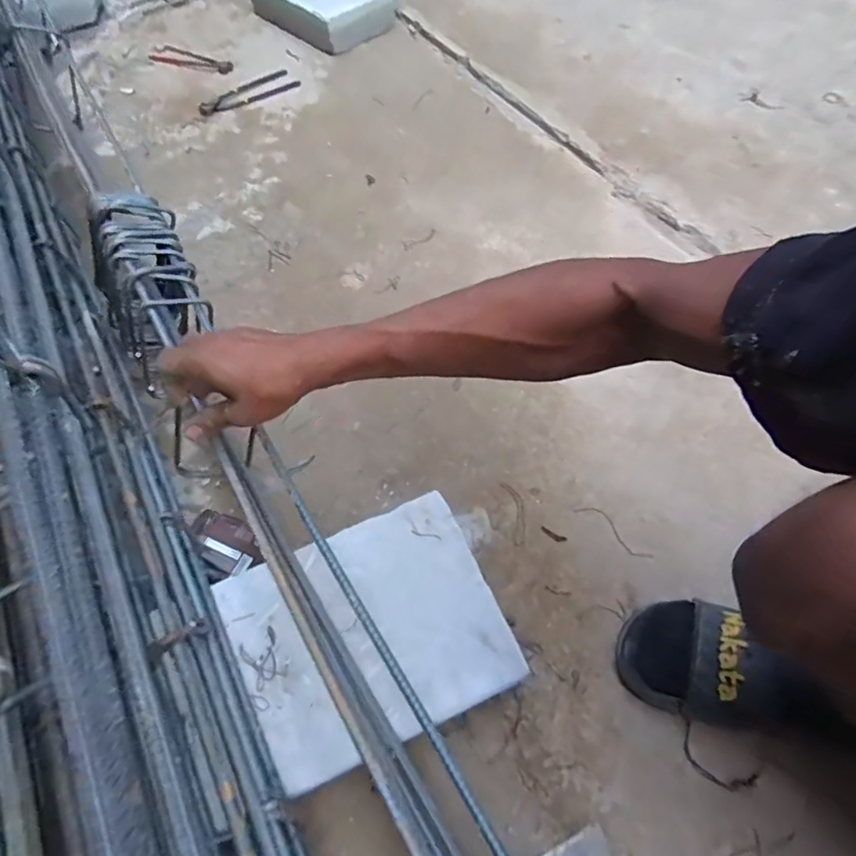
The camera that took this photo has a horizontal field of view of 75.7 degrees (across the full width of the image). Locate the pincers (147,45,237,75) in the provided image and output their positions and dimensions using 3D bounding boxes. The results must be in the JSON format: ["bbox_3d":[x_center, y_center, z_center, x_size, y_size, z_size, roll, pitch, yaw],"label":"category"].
[{"bbox_3d":[-0.522,-0.817,1.219,0.213,0.017,0.057,18,61,12],"label":"pincers"}]

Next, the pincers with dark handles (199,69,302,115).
[{"bbox_3d":[-0.374,-0.695,1.140,0.209,0.014,0.090,-32,63,-17],"label":"pincers with dark handles"}]

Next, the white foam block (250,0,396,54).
[{"bbox_3d":[-0.239,-0.977,1.253,0.207,0.076,0.317,-39,65,-20],"label":"white foam block"}]

